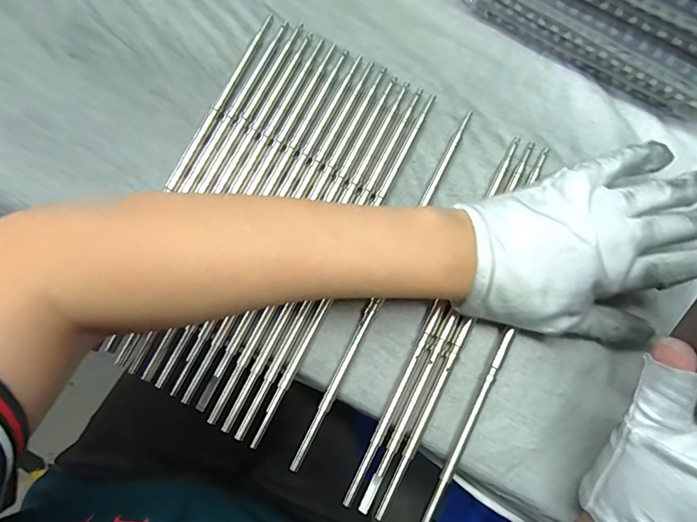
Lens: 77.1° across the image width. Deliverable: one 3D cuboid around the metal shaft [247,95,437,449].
[{"bbox_3d":[0.002,-0.004,0.288,0.007,0.008,0.261,27,79,5],"label":"metal shaft"}]

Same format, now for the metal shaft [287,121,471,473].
[{"bbox_3d":[0.027,0.010,0.287,0.007,0.009,0.260,27,79,5],"label":"metal shaft"}]

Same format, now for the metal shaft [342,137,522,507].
[{"bbox_3d":[0.060,0.028,0.283,0.008,0.008,0.261,27,79,5],"label":"metal shaft"}]

